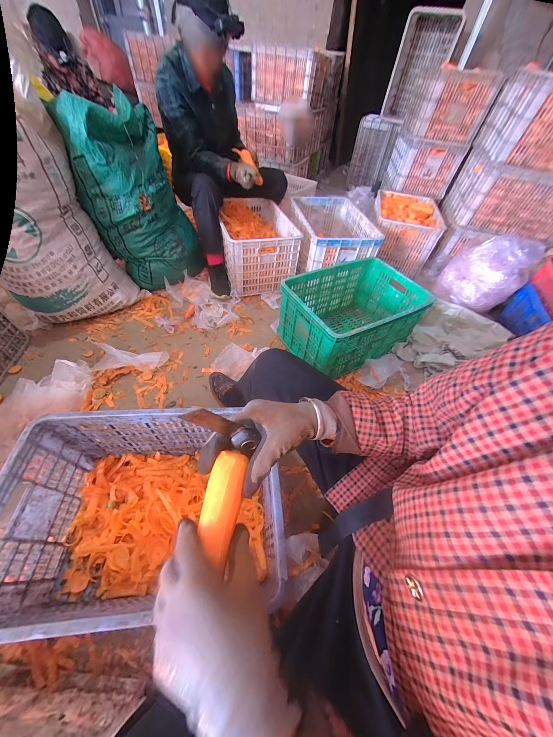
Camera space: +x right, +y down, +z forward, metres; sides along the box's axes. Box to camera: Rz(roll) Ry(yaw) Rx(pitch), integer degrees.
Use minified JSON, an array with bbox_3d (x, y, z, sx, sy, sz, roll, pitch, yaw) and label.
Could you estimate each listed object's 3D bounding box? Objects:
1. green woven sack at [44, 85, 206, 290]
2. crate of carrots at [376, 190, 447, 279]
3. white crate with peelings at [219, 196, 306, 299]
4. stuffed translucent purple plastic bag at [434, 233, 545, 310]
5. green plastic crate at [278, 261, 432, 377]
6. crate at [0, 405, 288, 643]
[{"bbox_3d":[-0.541,-0.680,1.021,0.321,0.573,0.313,11,52,3],"label":"green woven sack"},{"bbox_3d":[0.742,-0.821,1.457,0.361,0.252,0.509,15,52,6],"label":"crate of carrots"},{"bbox_3d":[-0.113,-0.658,1.300,0.346,0.266,0.516,-9,53,-13],"label":"white crate with peelings"},{"bbox_3d":[0.826,-0.379,0.980,0.260,0.252,0.164,36,57,21],"label":"stuffed translucent purple plastic bag"},{"bbox_3d":[0.301,-0.212,1.006,0.497,0.255,0.348,-22,57,-21],"label":"green plastic crate"},{"bbox_3d":[-0.279,0.308,0.542,0.468,0.259,0.341,0,52,-6],"label":"crate"}]

